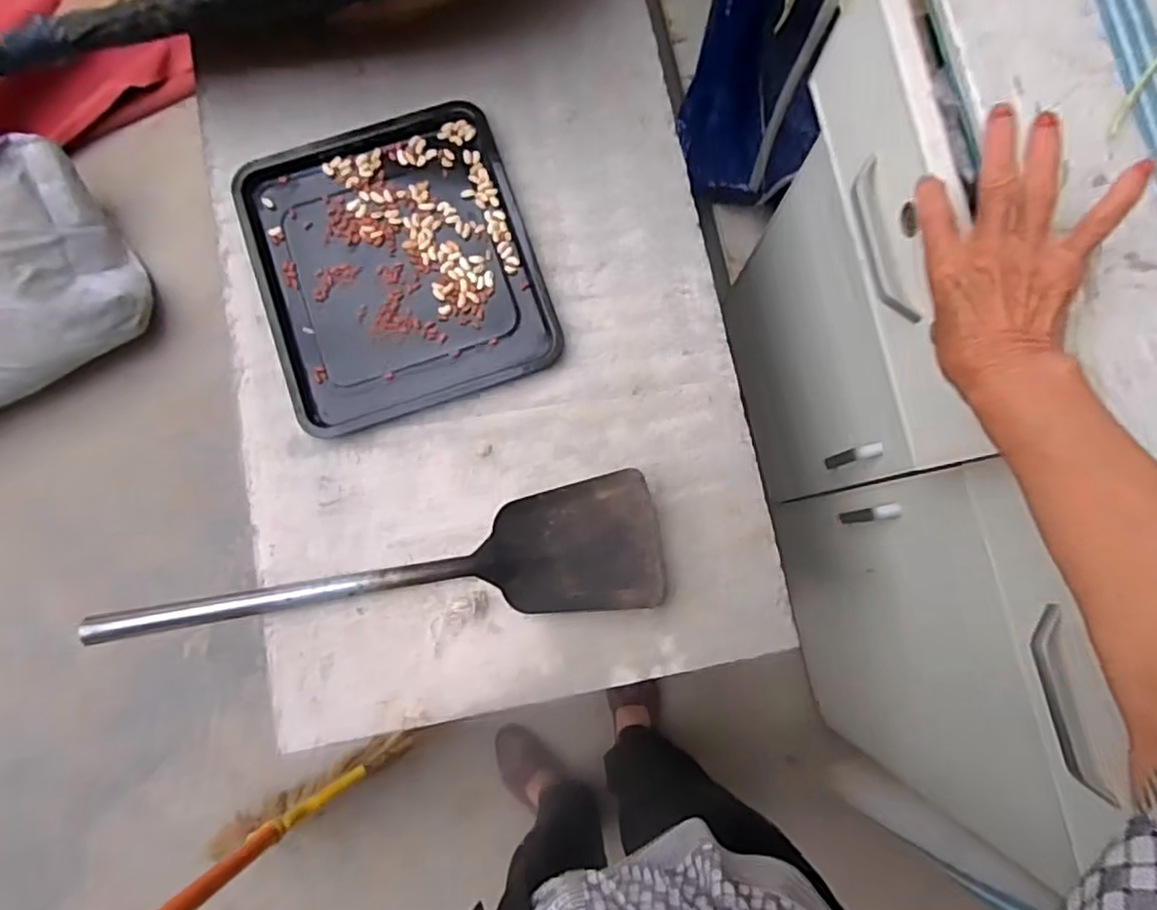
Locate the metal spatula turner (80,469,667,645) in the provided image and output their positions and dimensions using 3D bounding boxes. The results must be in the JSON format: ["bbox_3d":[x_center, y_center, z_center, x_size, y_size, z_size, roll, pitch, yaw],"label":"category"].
[{"bbox_3d":[-0.184,0.132,0.625,0.527,0.034,0.121,-13,82,0],"label":"metal spatula turner"}]

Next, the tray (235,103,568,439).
[{"bbox_3d":[-0.182,-0.191,0.678,0.264,0.020,0.294,-18,82,-1],"label":"tray"}]

